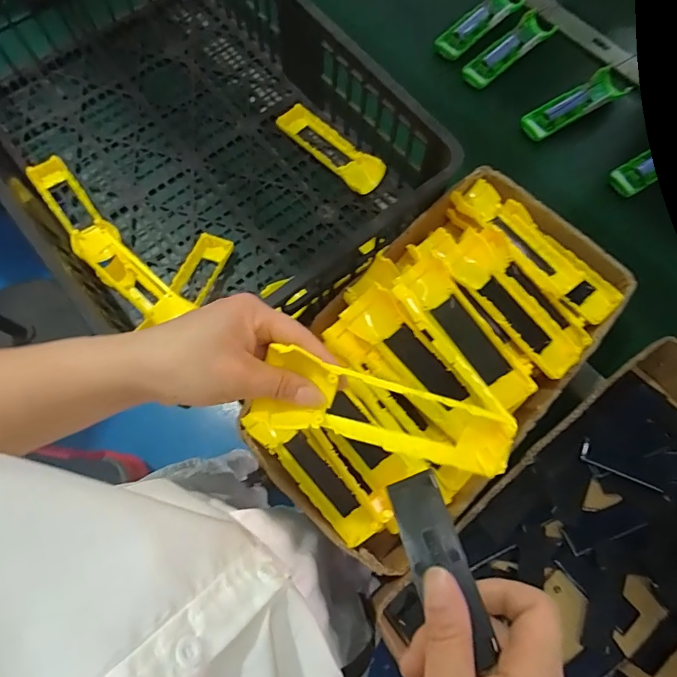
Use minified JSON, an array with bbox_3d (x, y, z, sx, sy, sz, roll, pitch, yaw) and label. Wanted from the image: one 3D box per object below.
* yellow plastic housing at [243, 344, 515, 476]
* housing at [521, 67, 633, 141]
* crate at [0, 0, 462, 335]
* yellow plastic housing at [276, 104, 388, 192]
[{"bbox_3d":[0.033,0.053,0.288,0.168,0.036,0.050,14,70,-10],"label":"yellow plastic housing"},{"bbox_3d":[0.346,-0.346,0.664,0.168,0.022,0.053,-29,73,-10],"label":"housing"},{"bbox_3d":[-0.227,-0.306,0.580,0.419,0.136,0.698,-38,75,-13],"label":"crate"},{"bbox_3d":[-0.011,-0.258,0.618,0.052,0.025,0.166,-42,76,-14],"label":"yellow plastic housing"}]

